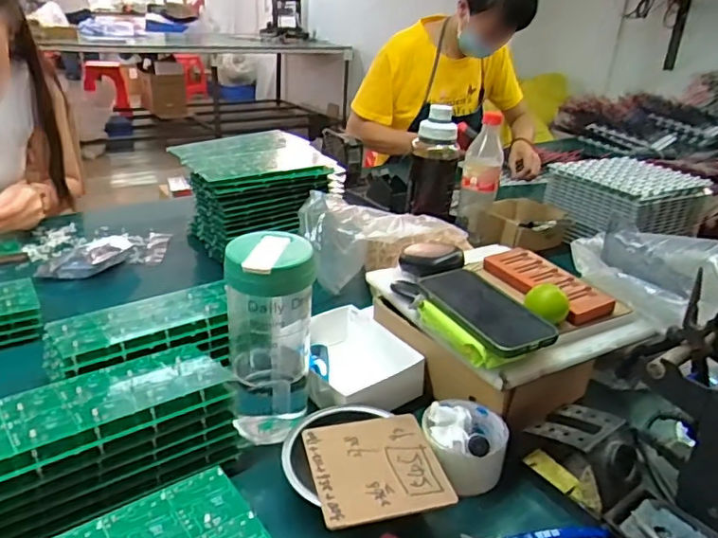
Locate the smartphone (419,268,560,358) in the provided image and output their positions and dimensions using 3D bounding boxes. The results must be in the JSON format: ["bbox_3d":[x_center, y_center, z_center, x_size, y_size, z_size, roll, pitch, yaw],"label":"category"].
[{"bbox_3d":[0.128,0.038,0.588,0.079,0.014,0.153,-9,27,-23],"label":"smartphone"}]

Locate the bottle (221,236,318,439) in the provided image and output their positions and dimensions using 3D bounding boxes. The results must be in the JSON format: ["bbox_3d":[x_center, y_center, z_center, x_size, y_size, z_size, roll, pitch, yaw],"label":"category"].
[{"bbox_3d":[-0.086,0.071,0.562,0.078,0.199,0.070,-1,26,-10],"label":"bottle"}]

